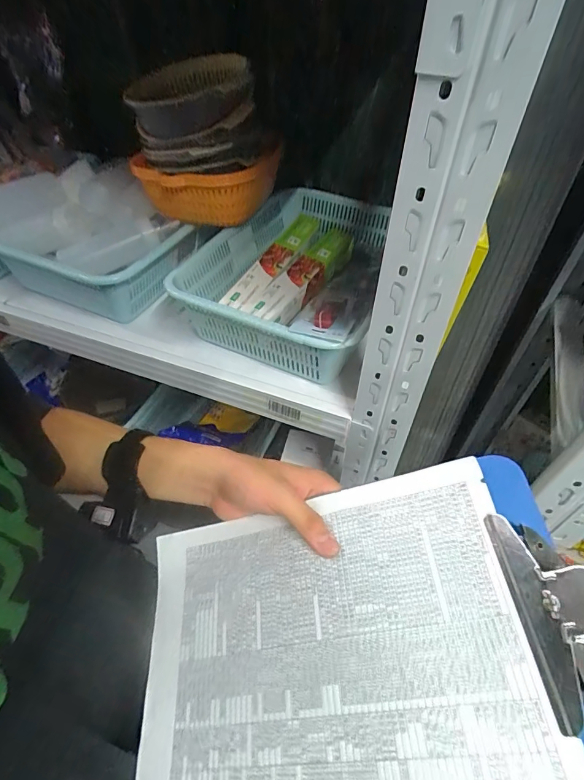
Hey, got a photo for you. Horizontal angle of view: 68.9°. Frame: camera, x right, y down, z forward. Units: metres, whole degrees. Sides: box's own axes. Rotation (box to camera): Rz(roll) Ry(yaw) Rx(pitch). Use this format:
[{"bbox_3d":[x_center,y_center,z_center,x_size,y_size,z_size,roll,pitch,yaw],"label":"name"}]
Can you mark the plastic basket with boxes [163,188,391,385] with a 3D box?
[{"bbox_3d":[0.007,-0.196,0.724,0.281,0.115,0.388,15,51,14],"label":"plastic basket with boxes"}]

